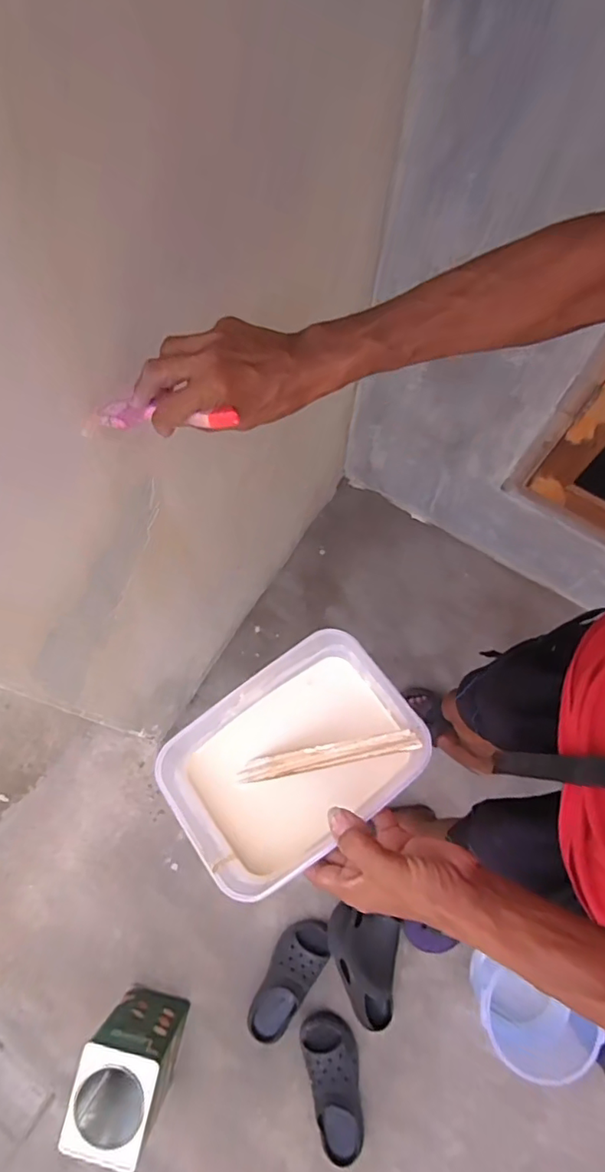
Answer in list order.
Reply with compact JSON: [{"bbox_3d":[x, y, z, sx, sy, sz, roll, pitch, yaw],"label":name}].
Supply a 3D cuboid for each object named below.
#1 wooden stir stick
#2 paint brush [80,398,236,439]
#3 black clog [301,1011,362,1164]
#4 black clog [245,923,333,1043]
[{"bbox_3d":[0.019,0.140,0.458,0.157,0.013,0.018,-18,68,21],"label":"wooden stir stick"},{"bbox_3d":[-0.125,-0.139,0.462,0.176,0.024,0.025,12,68,32],"label":"paint brush"},{"bbox_3d":[0.071,1.008,1.117,0.110,0.071,0.248,-12,71,-6],"label":"black clog"},{"bbox_3d":[-0.036,0.836,1.180,0.105,0.080,0.236,35,73,10],"label":"black clog"}]

